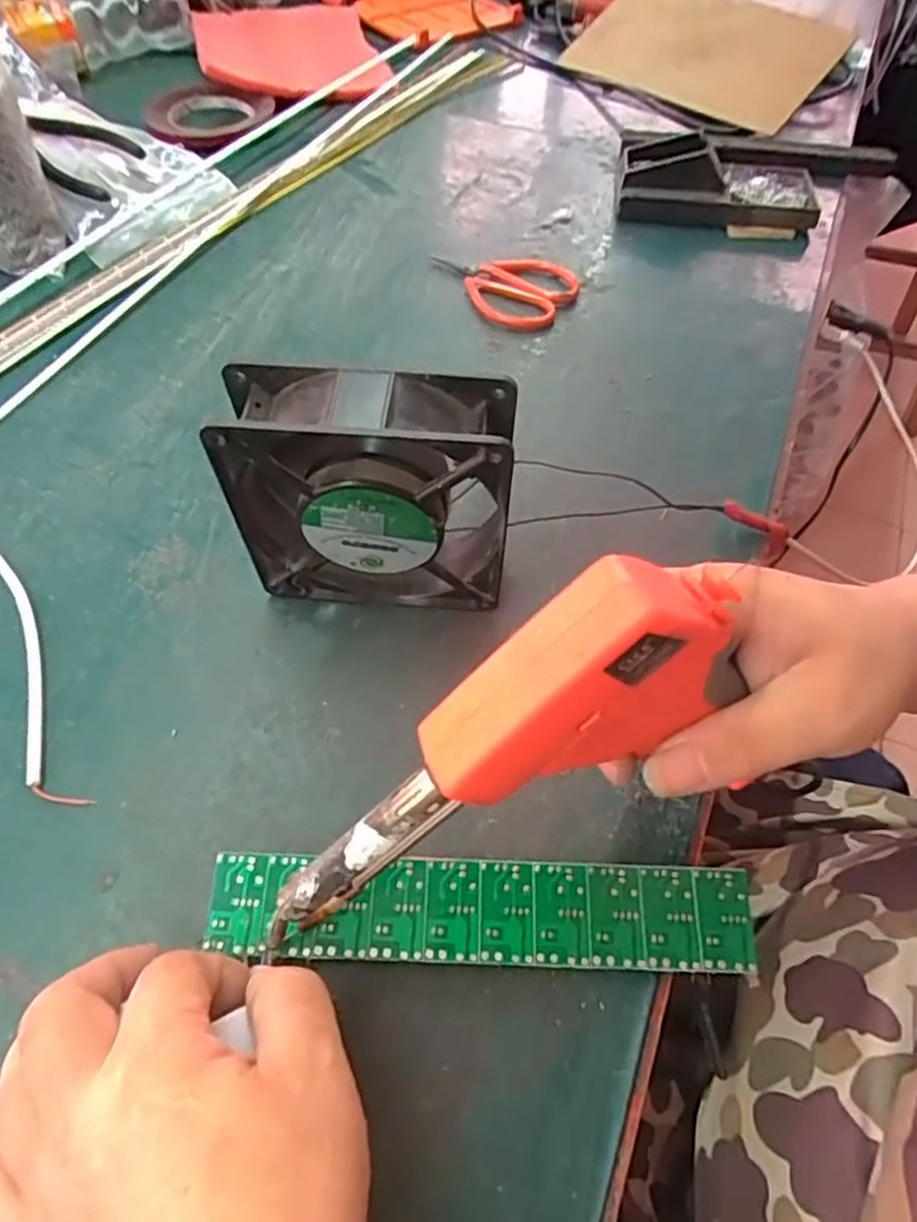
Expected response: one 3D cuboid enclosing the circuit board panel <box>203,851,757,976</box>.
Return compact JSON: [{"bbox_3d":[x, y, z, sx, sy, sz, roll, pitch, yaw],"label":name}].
[{"bbox_3d":[0.008,0.113,0.260,0.201,0.004,0.035,2,65,0],"label":"circuit board panel"}]

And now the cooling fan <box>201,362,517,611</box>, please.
[{"bbox_3d":[-0.038,-0.051,0.314,0.125,0.119,0.044,5,56,1],"label":"cooling fan"}]

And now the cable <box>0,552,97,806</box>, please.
[{"bbox_3d":[-0.226,0.014,0.339,0.041,0.004,0.207,-34,63,-22],"label":"cable"}]

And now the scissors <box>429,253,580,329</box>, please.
[{"bbox_3d":[0.031,-0.249,0.516,0.118,0.012,0.074,36,62,20],"label":"scissors"}]

